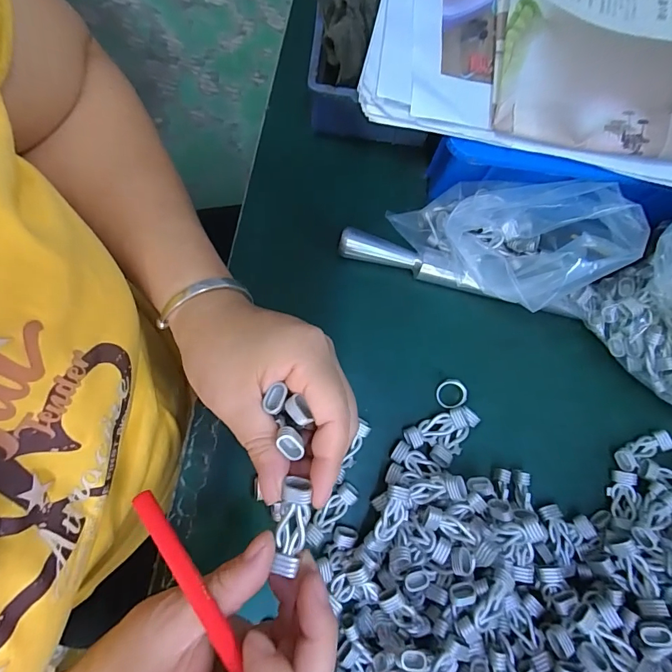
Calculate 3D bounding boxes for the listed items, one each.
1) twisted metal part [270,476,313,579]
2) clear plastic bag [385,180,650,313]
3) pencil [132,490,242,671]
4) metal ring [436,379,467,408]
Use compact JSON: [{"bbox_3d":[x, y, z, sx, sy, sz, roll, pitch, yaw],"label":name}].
[{"bbox_3d":[-0.021,0.089,0.194,0.014,0.010,0.042,9,88,1],"label":"twisted metal part"},{"bbox_3d":[0.112,-0.064,0.277,0.142,0.076,0.070,15,79,-1],"label":"clear plastic bag"},{"bbox_3d":[-0.040,0.135,0.166,0.008,0.009,0.166,-40,70,-7],"label":"pencil"},{"bbox_3d":[0.083,0.042,0.294,0.021,0.005,0.020,1,79,-4],"label":"metal ring"}]

